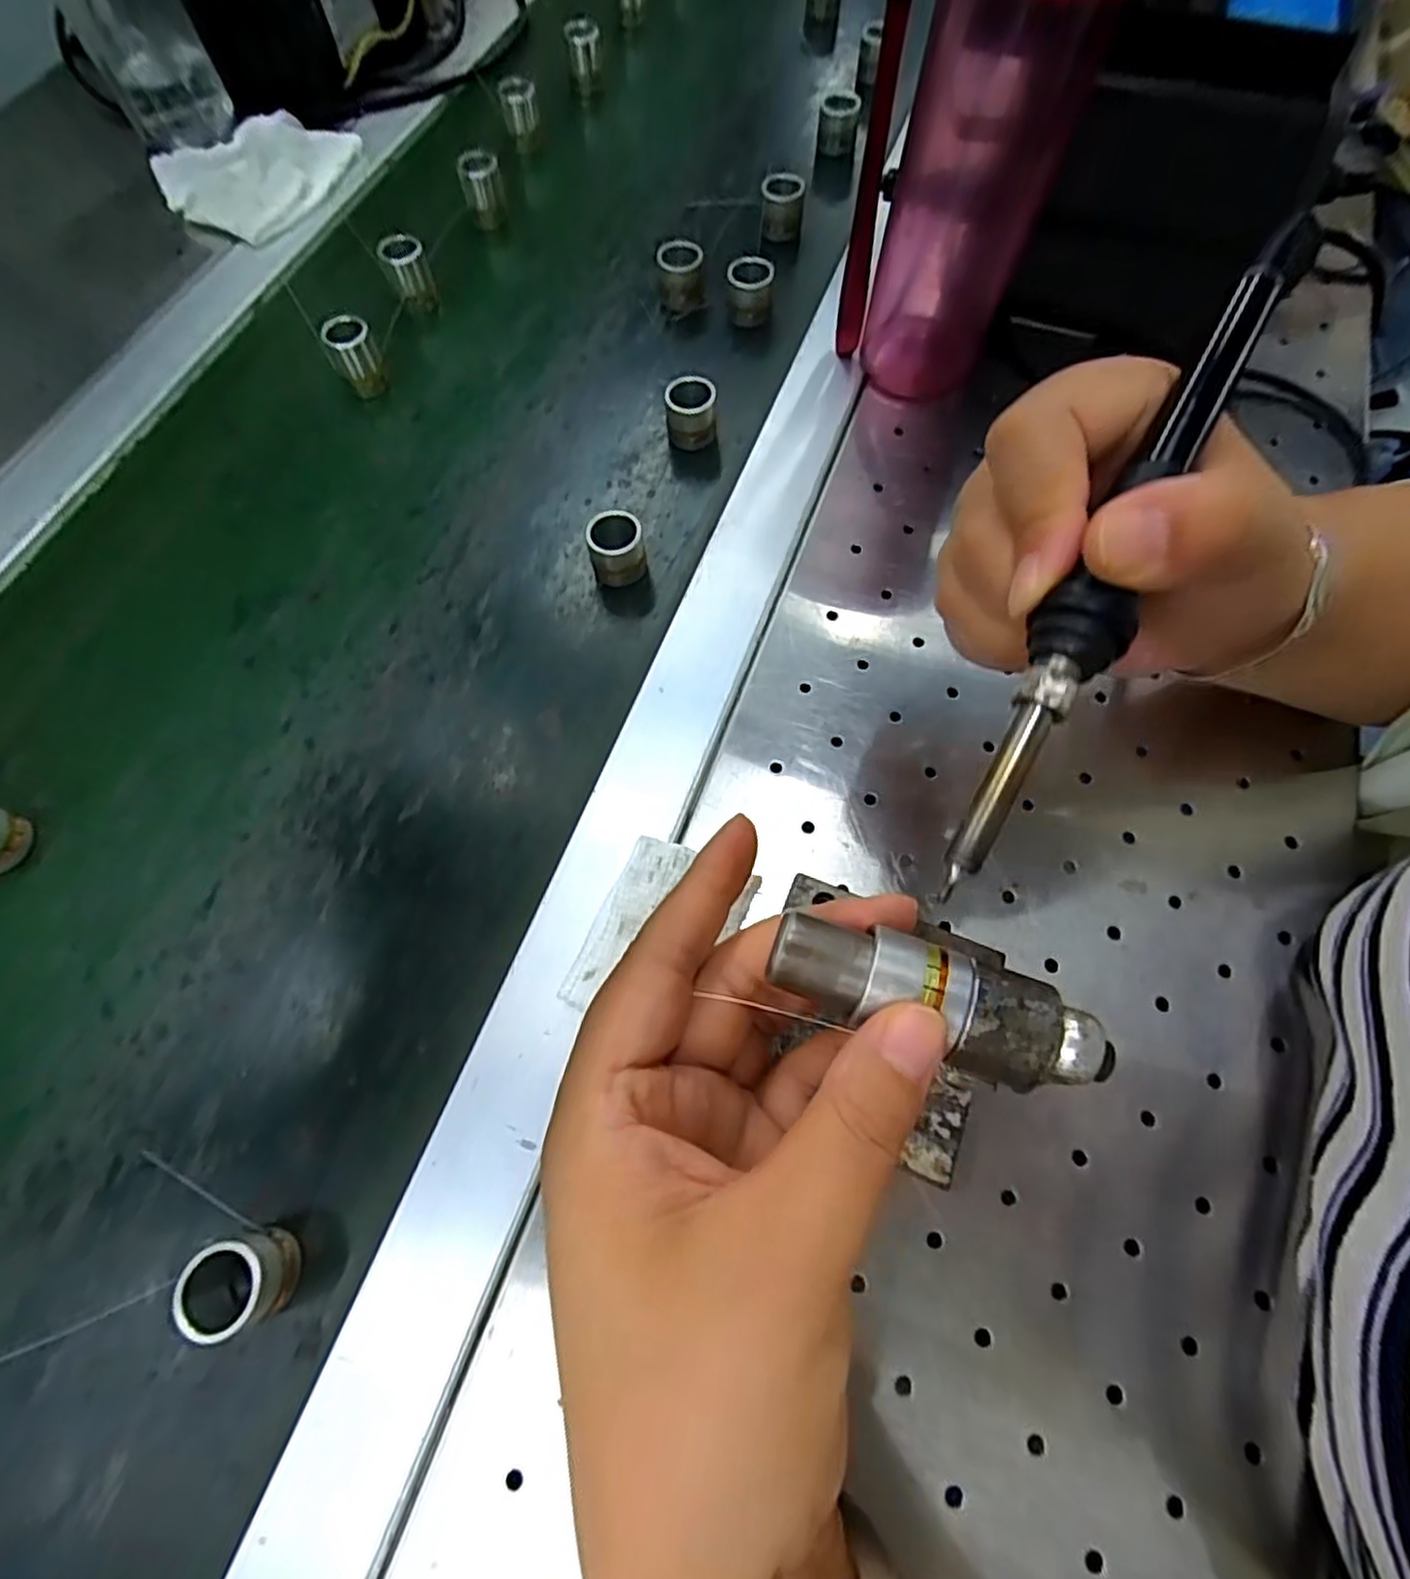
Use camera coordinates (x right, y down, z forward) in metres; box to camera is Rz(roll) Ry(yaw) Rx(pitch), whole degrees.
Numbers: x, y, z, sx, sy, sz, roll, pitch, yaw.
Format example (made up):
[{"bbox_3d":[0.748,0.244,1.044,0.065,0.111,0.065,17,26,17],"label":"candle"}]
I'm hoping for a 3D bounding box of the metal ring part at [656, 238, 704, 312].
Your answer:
[{"bbox_3d":[-0.013,-0.277,0.384,0.023,0.031,0.022,-3,68,-1],"label":"metal ring part"}]

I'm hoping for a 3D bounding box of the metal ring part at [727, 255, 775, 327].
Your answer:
[{"bbox_3d":[0.024,-0.262,0.378,0.023,0.030,0.022,2,68,1],"label":"metal ring part"}]

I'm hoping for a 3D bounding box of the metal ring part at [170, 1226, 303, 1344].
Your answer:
[{"bbox_3d":[-0.142,0.150,0.216,0.024,0.026,0.024,0,68,0],"label":"metal ring part"}]

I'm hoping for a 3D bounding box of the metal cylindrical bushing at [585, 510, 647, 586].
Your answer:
[{"bbox_3d":[-0.039,-0.105,0.313,0.024,0.025,0.022,0,68,0],"label":"metal cylindrical bushing"}]

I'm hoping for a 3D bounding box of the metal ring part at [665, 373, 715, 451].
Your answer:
[{"bbox_3d":[-0.007,-0.180,0.342,0.023,0.029,0.021,-3,68,-1],"label":"metal ring part"}]

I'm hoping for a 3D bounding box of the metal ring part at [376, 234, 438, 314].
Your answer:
[{"bbox_3d":[-0.162,-0.282,0.385,0.021,0.028,0.021,-22,70,-8],"label":"metal ring part"}]

